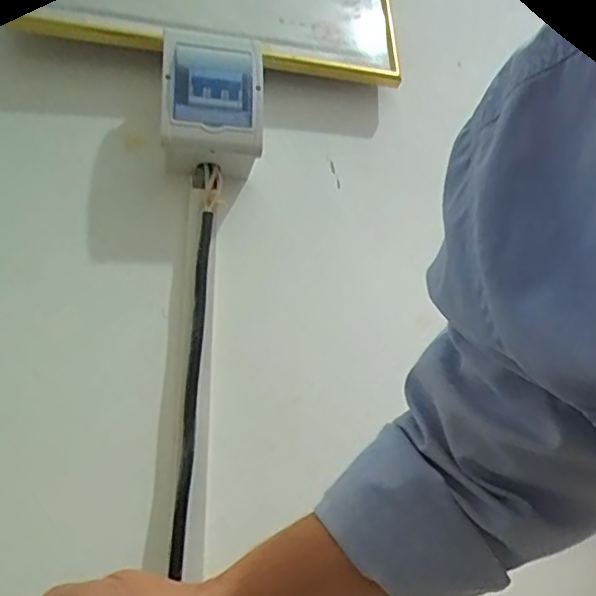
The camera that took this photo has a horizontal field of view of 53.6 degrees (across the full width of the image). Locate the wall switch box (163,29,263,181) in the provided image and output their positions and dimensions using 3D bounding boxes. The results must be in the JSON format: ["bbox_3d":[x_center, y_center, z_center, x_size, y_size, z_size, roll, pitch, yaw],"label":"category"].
[{"bbox_3d":[-0.091,-0.206,0.617,0.102,0.133,0.071,4,-17,-16],"label":"wall switch box"}]

